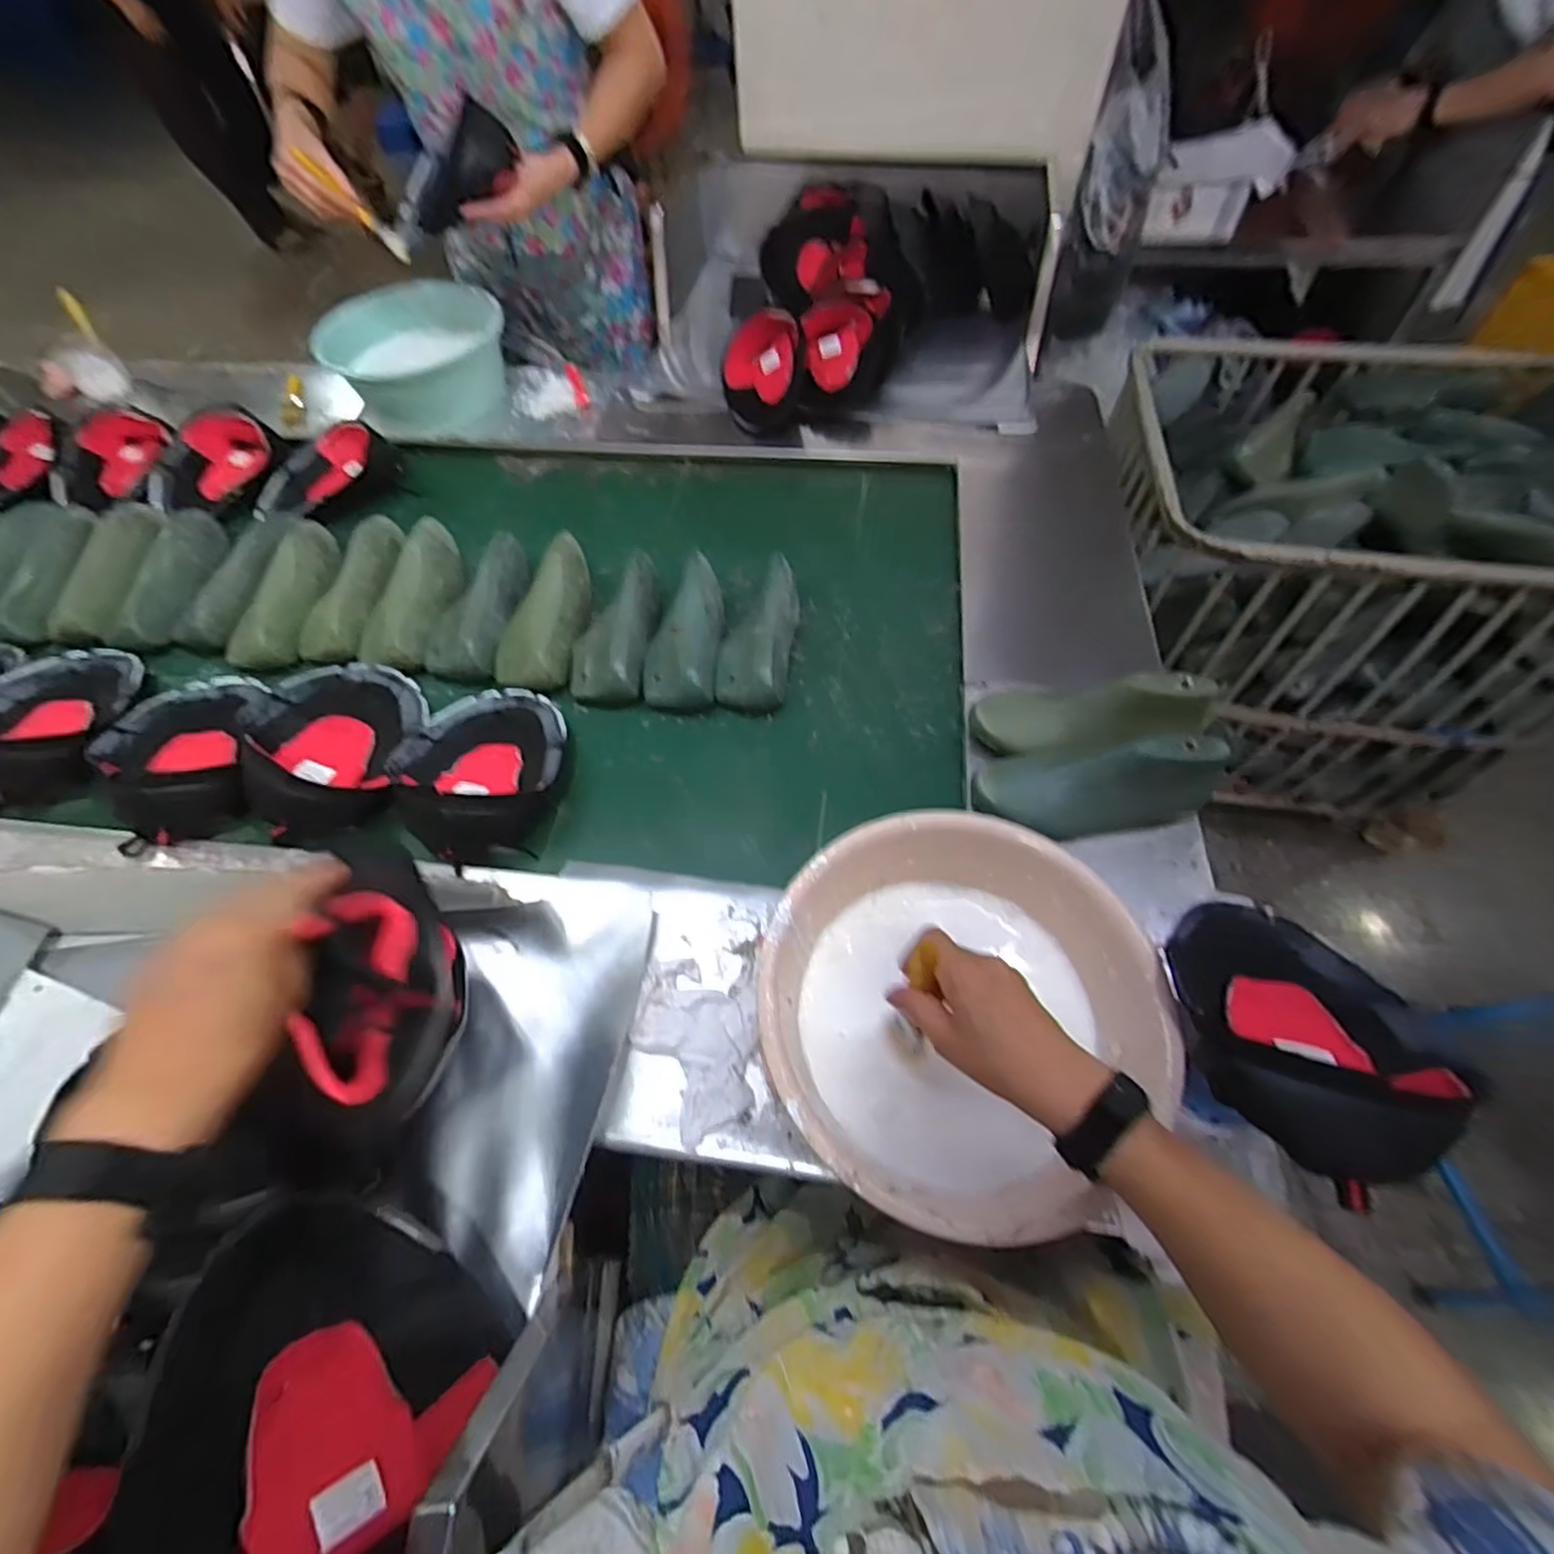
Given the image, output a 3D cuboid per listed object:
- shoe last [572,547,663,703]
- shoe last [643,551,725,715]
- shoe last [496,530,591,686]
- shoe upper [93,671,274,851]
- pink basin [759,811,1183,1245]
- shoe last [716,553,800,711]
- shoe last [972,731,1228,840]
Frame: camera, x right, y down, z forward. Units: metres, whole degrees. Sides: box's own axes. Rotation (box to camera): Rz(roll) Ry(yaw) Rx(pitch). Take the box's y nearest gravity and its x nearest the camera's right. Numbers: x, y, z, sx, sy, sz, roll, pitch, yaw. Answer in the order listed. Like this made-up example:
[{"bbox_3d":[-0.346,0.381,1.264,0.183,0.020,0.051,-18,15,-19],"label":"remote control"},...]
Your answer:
[{"bbox_3d":[-0.219,-0.207,0.905,0.097,0.078,0.231,2,59,3],"label":"shoe last"},{"bbox_3d":[-0.124,-0.191,0.898,0.098,0.084,0.218,1,59,2],"label":"shoe last"},{"bbox_3d":[-0.318,-0.226,0.910,0.101,0.069,0.241,2,59,3],"label":"shoe last"},{"bbox_3d":[-0.710,-0.038,0.806,0.176,0.098,0.249,-26,62,-13],"label":"shoe upper"},{"bbox_3d":[0.136,0.184,0.550,0.295,0.104,0.281,-1,59,1],"label":"pink basin"},{"bbox_3d":[-0.024,-0.194,0.886,0.096,0.080,0.231,6,59,6],"label":"shoe last"},{"bbox_3d":[0.327,0.007,0.689,0.237,0.092,0.082,-3,59,0],"label":"shoe last"}]

